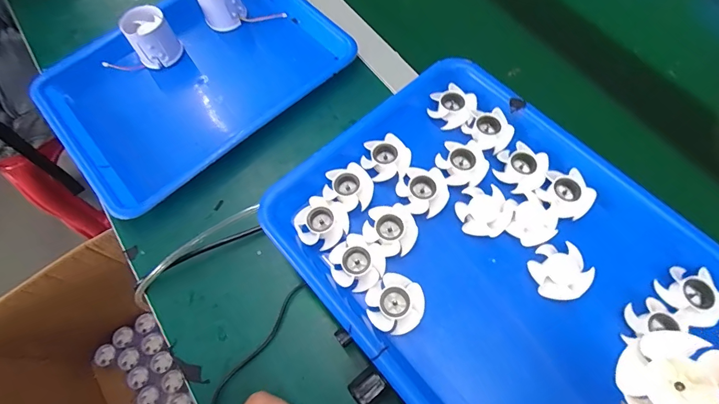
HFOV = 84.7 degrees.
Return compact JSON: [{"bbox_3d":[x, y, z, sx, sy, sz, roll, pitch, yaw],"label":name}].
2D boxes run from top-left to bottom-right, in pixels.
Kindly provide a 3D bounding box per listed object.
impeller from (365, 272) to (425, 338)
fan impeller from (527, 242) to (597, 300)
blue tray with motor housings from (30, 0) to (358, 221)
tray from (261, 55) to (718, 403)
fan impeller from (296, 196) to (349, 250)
[{"bbox_3d":[0.027,0.079,0.308,0.043,0.021,0.043,-1,66,2],"label":"impeller"},{"bbox_3d":[0.159,0.056,0.313,0.039,0.018,0.042,-1,66,2],"label":"fan impeller"},{"bbox_3d":[-0.196,-0.152,0.484,0.331,0.056,0.235,-40,70,-14],"label":"blue tray with motor housings"},{"bbox_3d":[0.106,0.046,0.317,0.248,0.032,0.324,-39,70,-14],"label":"tray"},{"bbox_3d":[-0.032,0.018,0.337,0.042,0.015,0.042,-39,70,-14],"label":"fan impeller"}]

